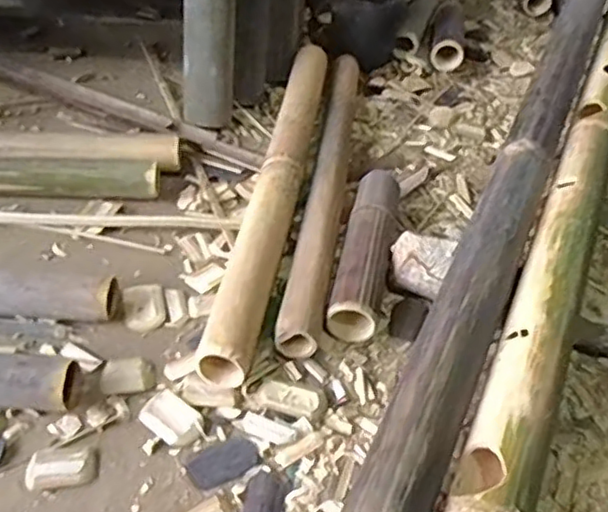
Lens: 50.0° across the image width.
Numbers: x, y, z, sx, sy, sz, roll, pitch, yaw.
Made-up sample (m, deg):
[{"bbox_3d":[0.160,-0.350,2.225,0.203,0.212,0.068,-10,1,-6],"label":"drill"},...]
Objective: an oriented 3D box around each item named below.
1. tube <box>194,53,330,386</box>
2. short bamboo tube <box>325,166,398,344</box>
[{"bbox_3d":[-0.027,-0.111,0.867,0.053,0.066,0.642,10,46,4],"label":"tube"},{"bbox_3d":[0.080,-0.014,0.786,0.058,0.060,0.259,11,46,5],"label":"short bamboo tube"}]

